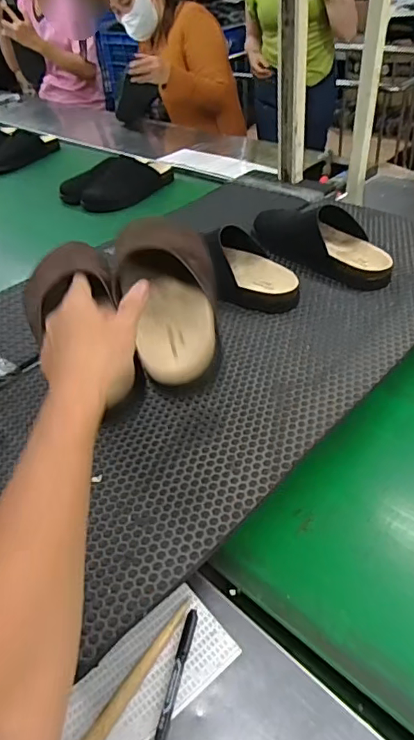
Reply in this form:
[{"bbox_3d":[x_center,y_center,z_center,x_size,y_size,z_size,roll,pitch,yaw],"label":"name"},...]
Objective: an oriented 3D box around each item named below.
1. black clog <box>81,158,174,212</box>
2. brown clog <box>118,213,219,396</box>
[{"bbox_3d":[-0.193,-0.479,1.281,0.081,0.090,0.258,26,51,32],"label":"black clog"},{"bbox_3d":[-0.036,-0.078,0.522,0.092,0.073,0.222,-12,51,-5],"label":"brown clog"}]

